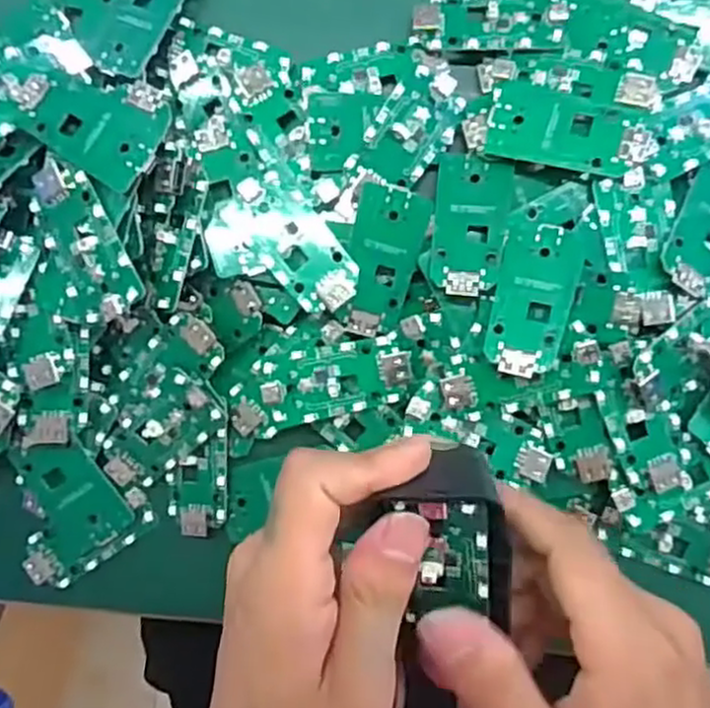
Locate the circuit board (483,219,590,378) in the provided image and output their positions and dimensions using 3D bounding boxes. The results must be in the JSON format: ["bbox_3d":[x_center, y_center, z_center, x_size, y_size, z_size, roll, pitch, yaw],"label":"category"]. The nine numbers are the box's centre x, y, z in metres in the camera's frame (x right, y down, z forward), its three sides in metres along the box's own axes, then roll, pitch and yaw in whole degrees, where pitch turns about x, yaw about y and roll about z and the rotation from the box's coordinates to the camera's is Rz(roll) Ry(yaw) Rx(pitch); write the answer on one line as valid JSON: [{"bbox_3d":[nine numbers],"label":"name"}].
[{"bbox_3d":[0.074,-0.023,0.295,0.032,0.006,0.065,11,80,14],"label":"circuit board"}]

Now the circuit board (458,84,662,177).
[{"bbox_3d":[0.086,-0.093,0.303,0.076,0.013,0.031,14,90,15],"label":"circuit board"}]

